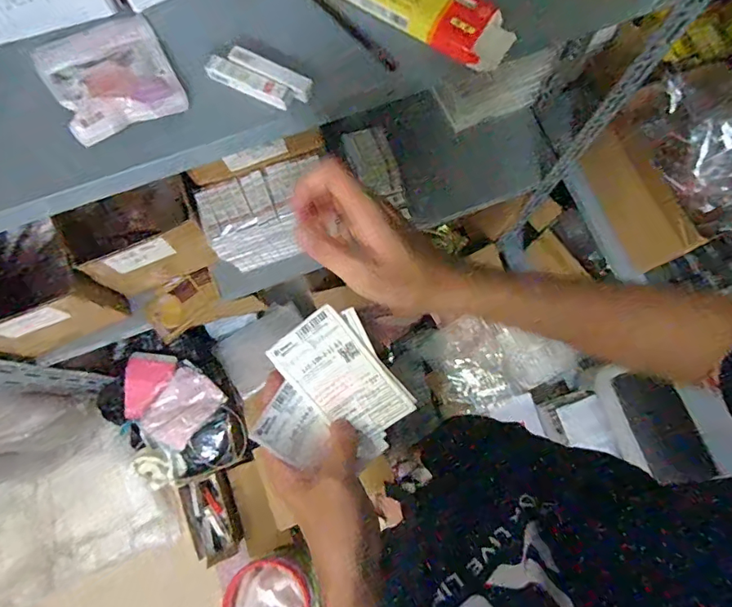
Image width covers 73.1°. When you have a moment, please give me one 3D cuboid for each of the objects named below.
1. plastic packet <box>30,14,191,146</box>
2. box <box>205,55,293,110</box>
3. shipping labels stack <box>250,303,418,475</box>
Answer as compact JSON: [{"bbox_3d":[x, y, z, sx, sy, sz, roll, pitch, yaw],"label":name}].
[{"bbox_3d":[-0.271,-0.244,0.522,0.121,0.037,0.134,-29,79,-8],"label":"plastic packet"},{"bbox_3d":[-0.124,-0.233,0.522,0.094,0.012,0.025,26,77,4],"label":"box"},{"bbox_3d":[-0.035,0.085,0.433,0.122,0.057,0.128,-35,80,-9],"label":"shipping labels stack"}]

